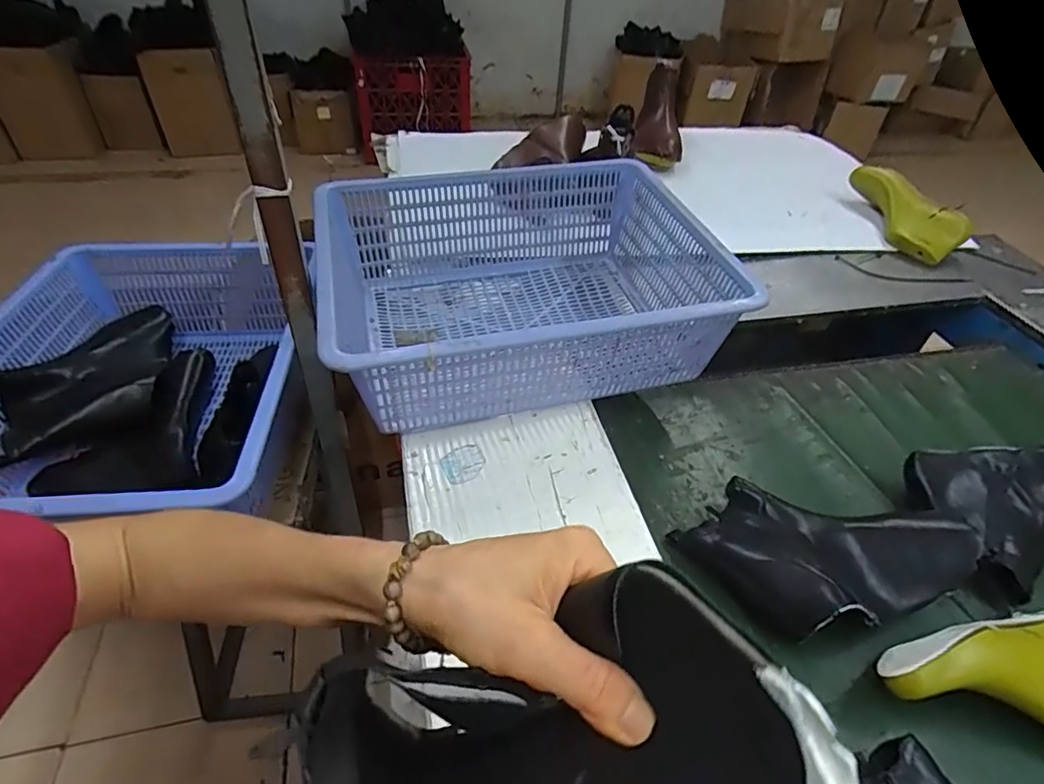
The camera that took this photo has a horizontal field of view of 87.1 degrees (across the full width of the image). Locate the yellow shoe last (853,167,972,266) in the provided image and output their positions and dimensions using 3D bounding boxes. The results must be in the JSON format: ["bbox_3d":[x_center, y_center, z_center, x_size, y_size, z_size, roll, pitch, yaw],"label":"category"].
[{"bbox_3d":[0.729,-0.349,1.046,0.095,0.075,0.244,-15,61,-20],"label":"yellow shoe last"}]

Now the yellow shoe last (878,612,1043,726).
[{"bbox_3d":[0.416,0.248,0.460,0.229,0.074,0.109,-4,44,-8],"label":"yellow shoe last"}]

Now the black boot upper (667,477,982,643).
[{"bbox_3d":[0.301,0.151,0.556,0.267,0.078,0.167,-10,45,-14],"label":"black boot upper"}]

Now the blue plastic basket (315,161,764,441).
[{"bbox_3d":[-0.011,-0.130,0.706,0.453,0.161,0.358,-10,45,-14],"label":"blue plastic basket"}]

